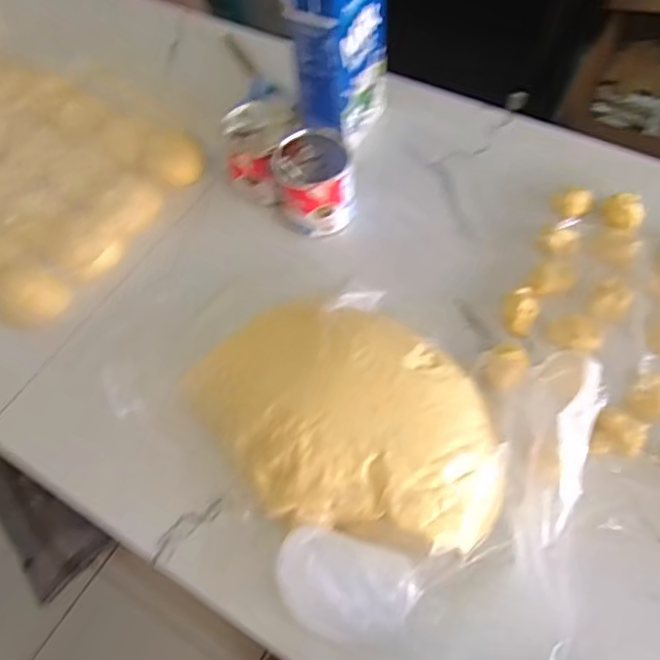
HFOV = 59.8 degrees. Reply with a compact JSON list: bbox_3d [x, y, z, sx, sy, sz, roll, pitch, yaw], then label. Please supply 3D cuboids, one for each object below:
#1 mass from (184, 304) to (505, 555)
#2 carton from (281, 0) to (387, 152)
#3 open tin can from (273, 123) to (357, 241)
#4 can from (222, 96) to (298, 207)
[{"bbox_3d":[0.008,0.067,0.469,0.270,0.061,0.175,10,61,10],"label":"mass"},{"bbox_3d":[0.007,-0.289,0.584,0.068,0.191,0.100,23,64,17],"label":"carton"},{"bbox_3d":[-0.016,-0.146,0.580,0.078,0.082,0.071,-7,59,0],"label":"open tin can"},{"bbox_3d":[-0.069,-0.188,0.609,0.070,0.077,0.088,35,68,22],"label":"can"}]

